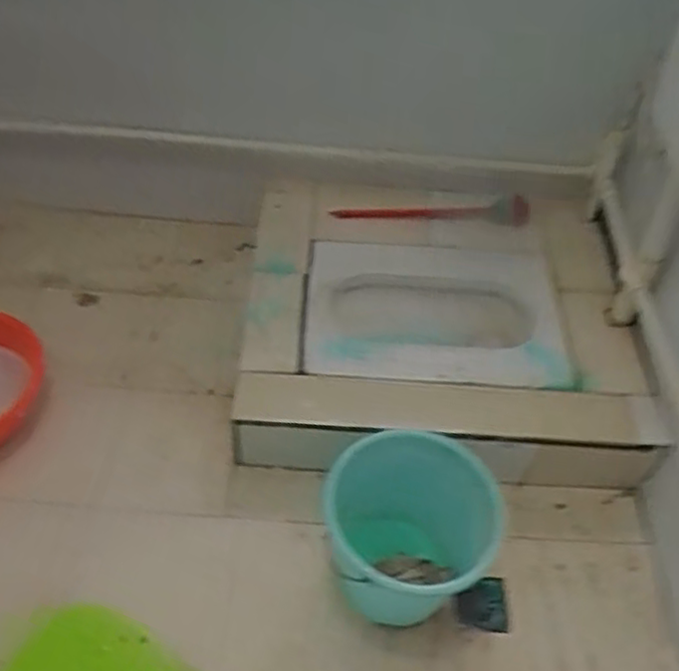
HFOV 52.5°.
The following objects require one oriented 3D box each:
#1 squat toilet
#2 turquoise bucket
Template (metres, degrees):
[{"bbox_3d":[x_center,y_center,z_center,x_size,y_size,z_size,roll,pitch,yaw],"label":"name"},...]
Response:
[{"bbox_3d":[0.214,-0.024,1.590,0.576,0.196,0.417,4,48,-1],"label":"squat toilet"},{"bbox_3d":[0.110,0.359,1.237,0.283,0.267,0.291,2,48,-2],"label":"turquoise bucket"}]

